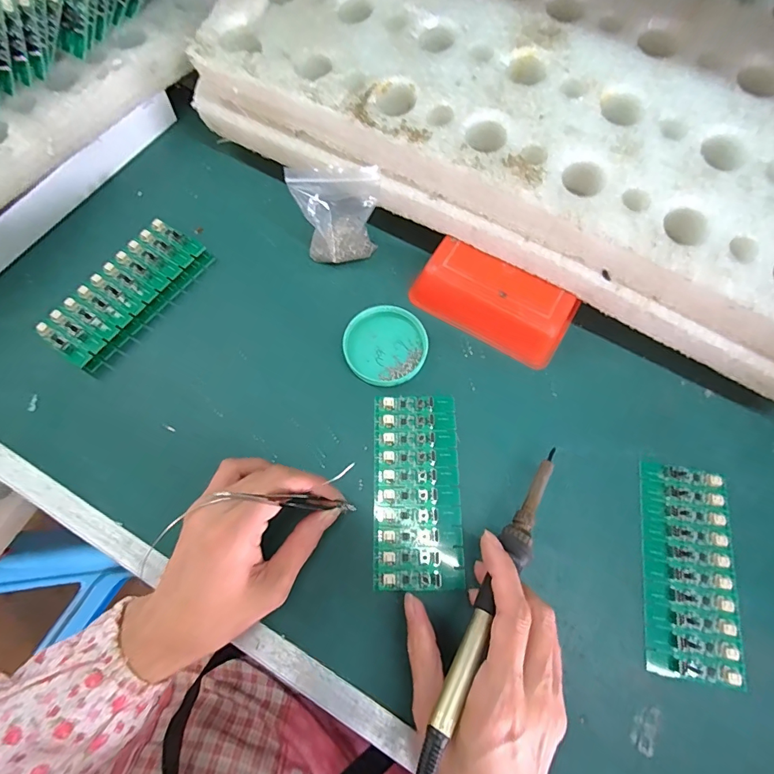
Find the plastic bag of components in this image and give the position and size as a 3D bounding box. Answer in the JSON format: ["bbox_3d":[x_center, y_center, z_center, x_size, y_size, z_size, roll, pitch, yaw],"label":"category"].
[{"bbox_3d":[-0.040,-0.136,0.351,0.065,0.090,0.033,-2,71,-1],"label":"plastic bag of components"}]

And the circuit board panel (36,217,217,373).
[{"bbox_3d":[-0.221,-0.082,0.362,0.060,0.014,0.137,35,74,11],"label":"circuit board panel"}]

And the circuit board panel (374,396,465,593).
[{"bbox_3d":[0.023,0.074,0.319,0.062,0.005,0.138,1,71,0],"label":"circuit board panel"}]

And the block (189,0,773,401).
[{"bbox_3d":[0.135,-0.214,0.330,0.545,0.088,0.231,29,75,8],"label":"block"}]

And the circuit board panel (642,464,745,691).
[{"bbox_3d":[0.213,0.125,0.300,0.065,0.006,0.135,9,71,3],"label":"circuit board panel"}]

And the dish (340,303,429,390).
[{"bbox_3d":[0.000,-0.035,0.351,0.065,0.009,0.067,0,71,0],"label":"dish"}]

